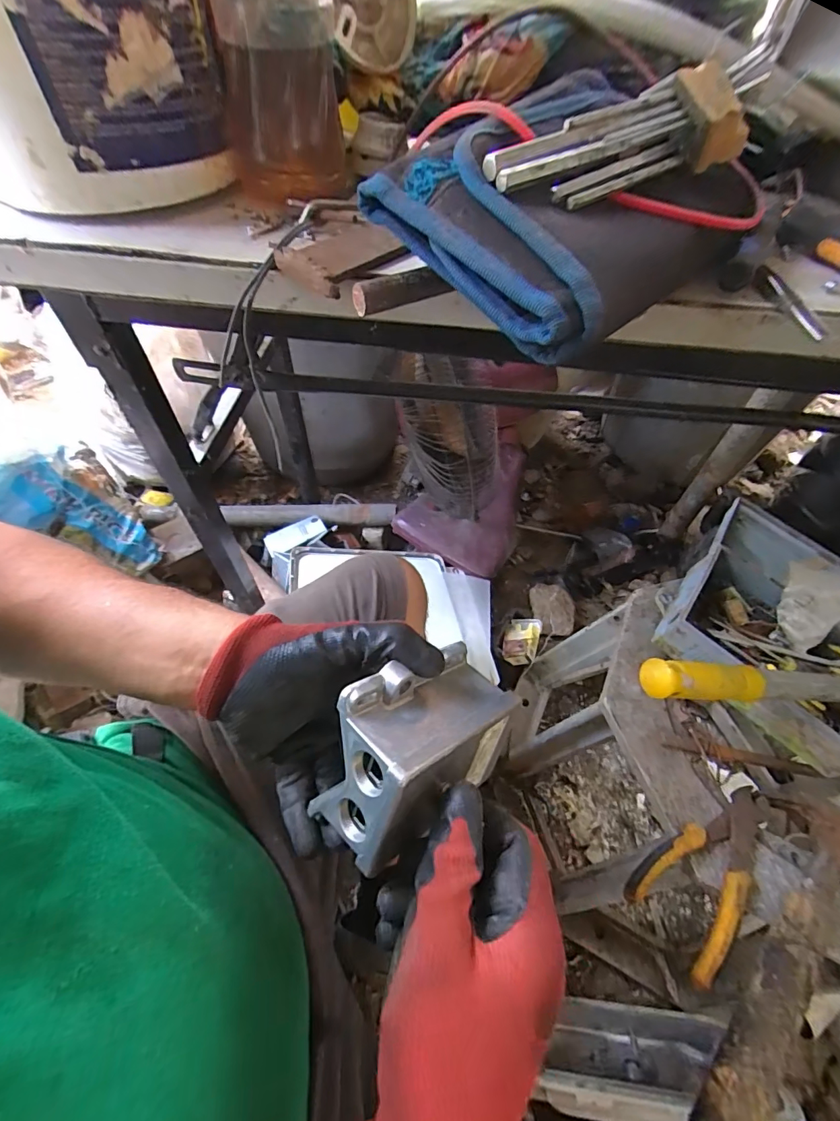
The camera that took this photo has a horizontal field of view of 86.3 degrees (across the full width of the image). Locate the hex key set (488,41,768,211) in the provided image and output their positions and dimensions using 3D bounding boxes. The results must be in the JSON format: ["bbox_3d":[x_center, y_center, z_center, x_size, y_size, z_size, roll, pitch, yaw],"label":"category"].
[{"bbox_3d":[0.117,-0.226,0.235,0.190,0.038,0.031,-29,59,-20],"label":"hex key set"}]

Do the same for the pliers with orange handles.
[{"bbox_3d":[0.257,0.260,0.398,0.170,0.032,0.082,-37,62,-24],"label":"pliers with orange handles"}]

